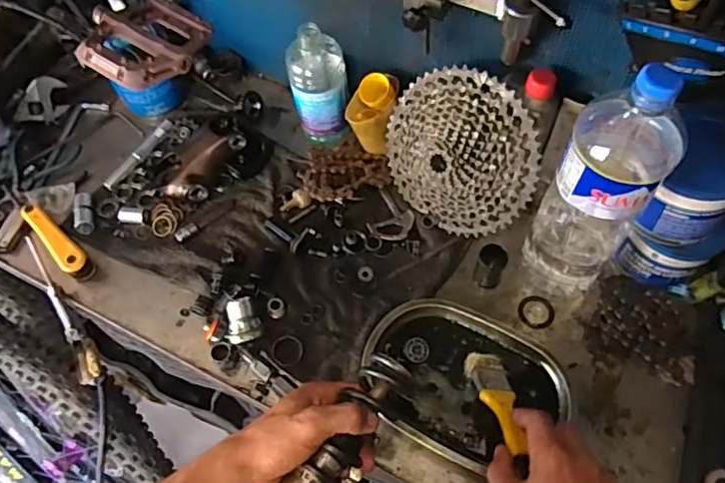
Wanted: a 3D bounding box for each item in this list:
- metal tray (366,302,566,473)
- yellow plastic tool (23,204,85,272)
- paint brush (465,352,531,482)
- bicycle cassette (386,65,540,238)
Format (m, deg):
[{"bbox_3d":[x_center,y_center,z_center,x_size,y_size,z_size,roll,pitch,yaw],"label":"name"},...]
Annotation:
[{"bbox_3d":[0.106,0.152,0.602,0.210,0.031,0.153,26,65,17],"label":"metal tray"},{"bbox_3d":[-0.397,0.000,0.718,0.129,0.039,0.031,36,69,22],"label":"yellow plastic tool"},{"bbox_3d":[0.135,0.161,0.544,0.042,0.018,0.150,-6,24,0],"label":"paint brush"},{"bbox_3d":[0.102,-0.098,0.646,0.196,0.189,0.046,38,38,20],"label":"bicycle cassette"}]

